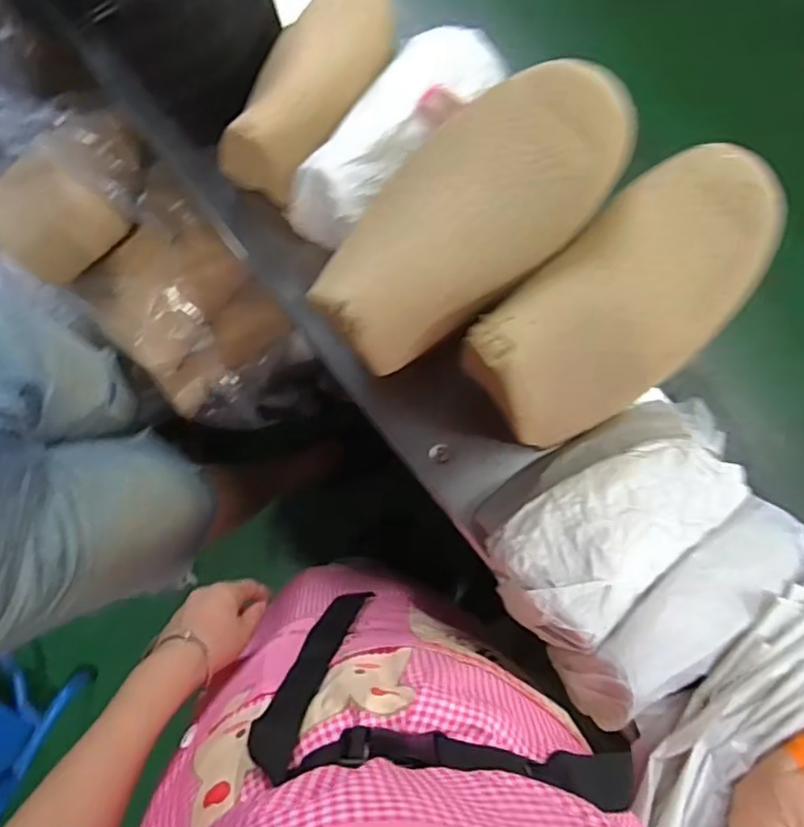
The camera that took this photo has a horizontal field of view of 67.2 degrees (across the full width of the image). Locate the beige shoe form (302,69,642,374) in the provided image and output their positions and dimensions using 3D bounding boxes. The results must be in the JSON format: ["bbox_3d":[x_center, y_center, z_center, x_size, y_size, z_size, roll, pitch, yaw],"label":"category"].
[{"bbox_3d":[0.043,-0.121,0.371,0.207,0.080,0.094,-41,85,12],"label":"beige shoe form"}]

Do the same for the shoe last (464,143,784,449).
[{"bbox_3d":[0.144,-0.067,0.389,0.208,0.060,0.110,-43,86,-5],"label":"shoe last"}]

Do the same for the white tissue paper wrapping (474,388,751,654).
[{"bbox_3d":[0.184,0.077,0.521,0.244,0.104,0.126,-36,85,-4],"label":"white tissue paper wrapping"}]

